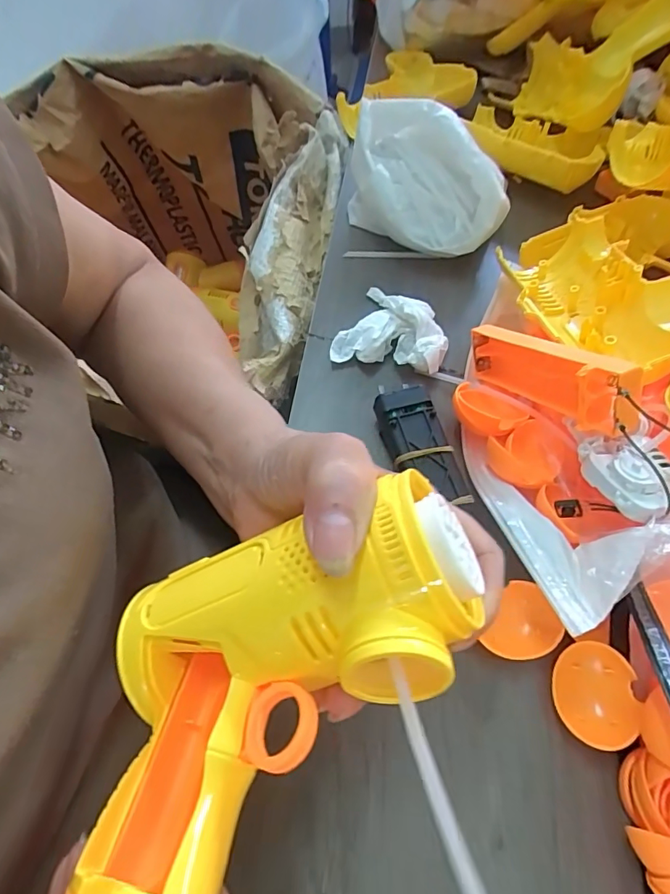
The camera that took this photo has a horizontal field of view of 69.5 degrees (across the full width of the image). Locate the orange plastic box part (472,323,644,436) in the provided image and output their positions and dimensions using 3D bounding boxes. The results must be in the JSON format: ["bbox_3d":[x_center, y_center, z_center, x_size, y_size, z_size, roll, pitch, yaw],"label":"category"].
[{"bbox_3d":[0.113,-0.040,0.268,0.016,0.042,0.109,-23,26,-10],"label":"orange plastic box part"}]

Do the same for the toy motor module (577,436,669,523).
[{"bbox_3d":[0.141,0.013,0.229,0.034,0.019,0.049,-30,64,-15],"label":"toy motor module"}]

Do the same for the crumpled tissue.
[{"bbox_3d":[0.041,-0.078,0.328,0.071,0.022,0.063,23,63,13],"label":"crumpled tissue"}]

